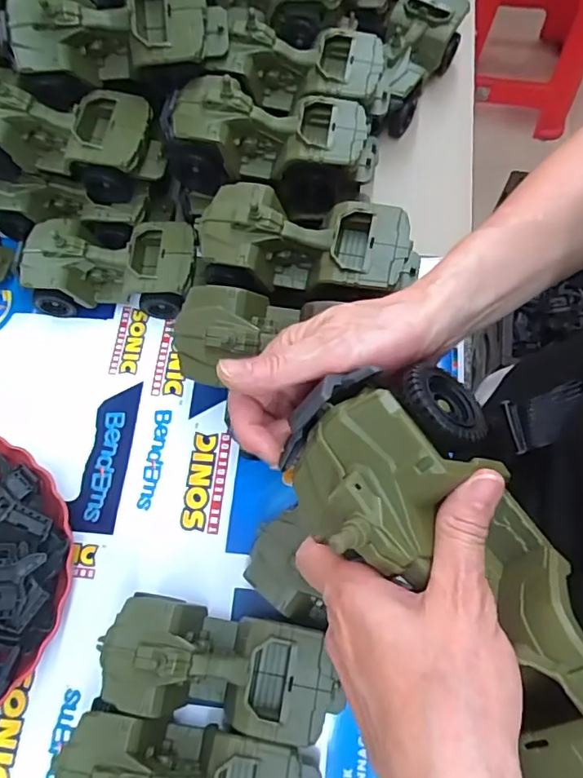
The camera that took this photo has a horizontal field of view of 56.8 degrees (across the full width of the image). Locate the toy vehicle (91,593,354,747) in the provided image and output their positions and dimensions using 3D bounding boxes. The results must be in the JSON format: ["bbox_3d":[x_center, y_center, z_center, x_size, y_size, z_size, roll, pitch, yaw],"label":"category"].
[{"bbox_3d":[-0.055,0.219,0.429,0.176,0.082,0.080,10,71,5],"label":"toy vehicle"}]

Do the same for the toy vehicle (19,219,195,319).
[{"bbox_3d":[-0.180,-0.127,0.557,0.167,0.080,0.086,0,71,2],"label":"toy vehicle"}]

